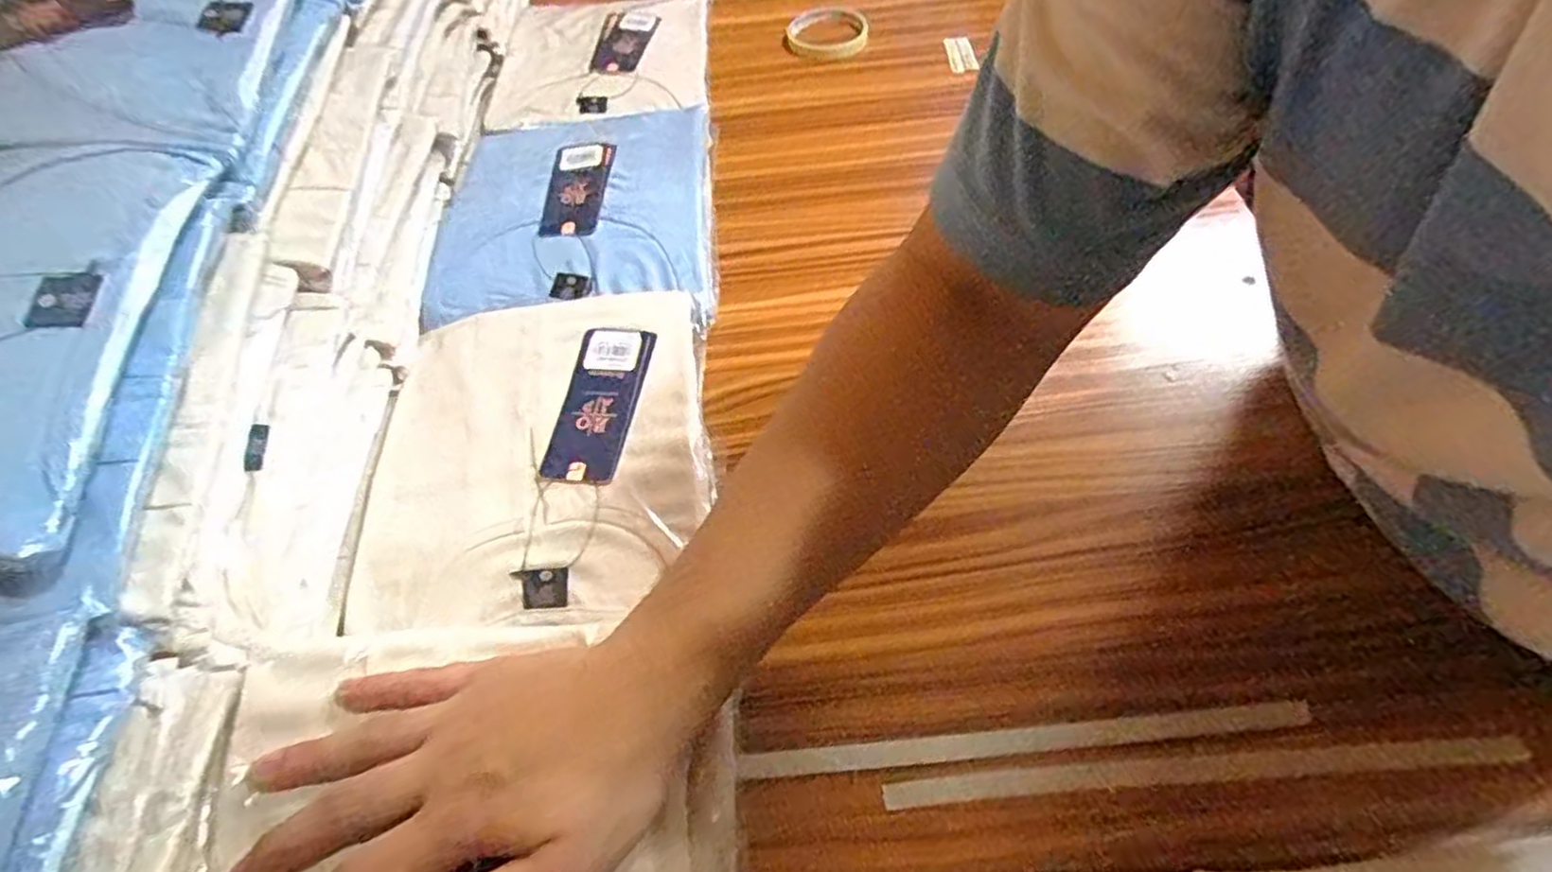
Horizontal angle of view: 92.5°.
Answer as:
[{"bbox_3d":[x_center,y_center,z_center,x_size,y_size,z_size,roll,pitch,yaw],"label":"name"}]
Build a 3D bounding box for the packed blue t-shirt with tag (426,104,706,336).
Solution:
[{"bbox_3d":[-0.163,-0.192,0.612,0.213,0.019,0.251,-6,56,1],"label":"packed blue t-shirt with tag"}]

